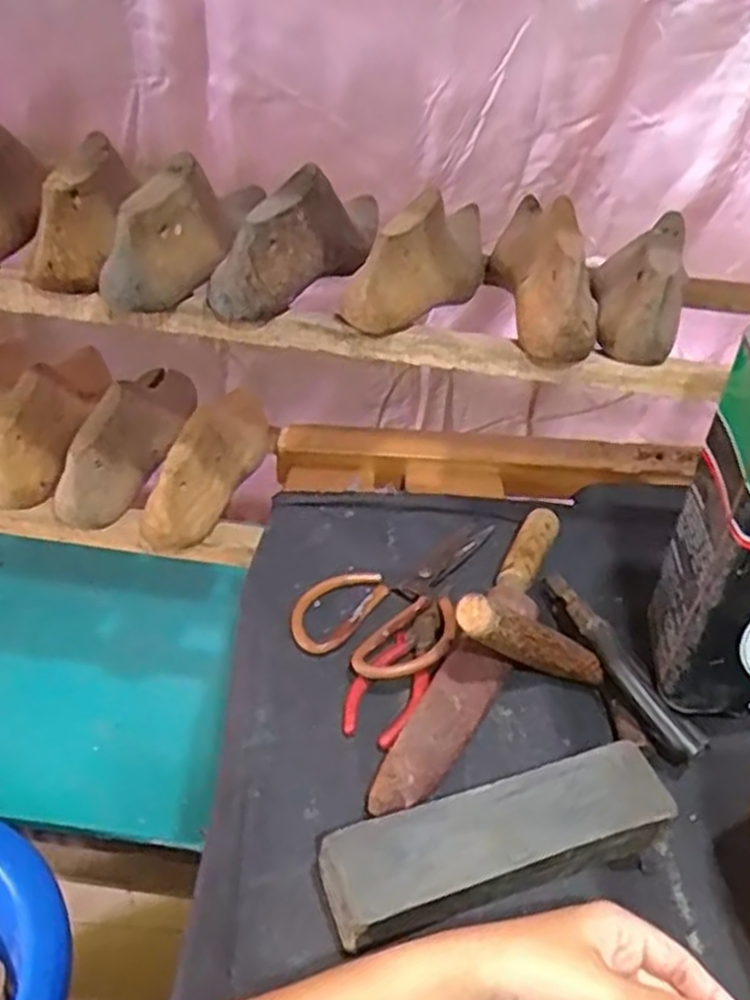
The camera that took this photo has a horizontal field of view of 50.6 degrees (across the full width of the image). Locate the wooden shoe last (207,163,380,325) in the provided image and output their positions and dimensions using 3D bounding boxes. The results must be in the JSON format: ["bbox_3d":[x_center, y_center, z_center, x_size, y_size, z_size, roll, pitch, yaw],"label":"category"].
[{"bbox_3d":[-0.045,-0.209,0.598,0.061,0.071,0.238,17,38,11],"label":"wooden shoe last"}]

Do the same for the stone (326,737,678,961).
[{"bbox_3d":[0.068,0.187,0.435,0.193,0.035,0.054,-9,41,-22],"label":"stone"}]

